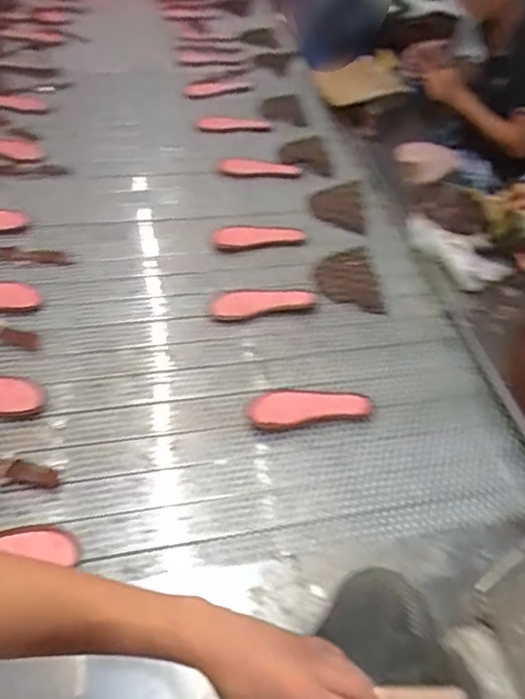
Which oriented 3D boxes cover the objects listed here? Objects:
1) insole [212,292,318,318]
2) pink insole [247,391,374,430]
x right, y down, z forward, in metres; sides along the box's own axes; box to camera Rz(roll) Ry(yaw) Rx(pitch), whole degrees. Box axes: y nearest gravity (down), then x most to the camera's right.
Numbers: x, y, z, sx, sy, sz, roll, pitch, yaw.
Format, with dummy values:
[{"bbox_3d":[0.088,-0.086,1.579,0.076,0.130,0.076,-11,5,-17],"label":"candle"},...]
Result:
[{"bbox_3d":[-0.001,-0.102,1.152,0.214,0.008,0.070,-10,52,-14],"label":"insole"},{"bbox_3d":[0.087,0.102,1.005,0.224,0.008,0.073,-7,51,-12],"label":"pink insole"}]

